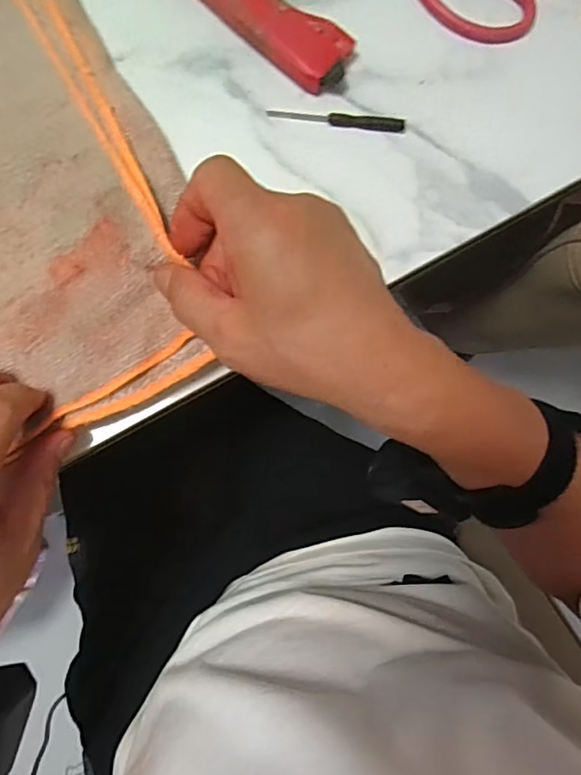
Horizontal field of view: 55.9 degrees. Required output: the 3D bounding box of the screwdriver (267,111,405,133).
[{"bbox_3d":[0.028,-0.160,0.325,0.080,0.006,0.008,3,85,-3],"label":"screwdriver"}]

